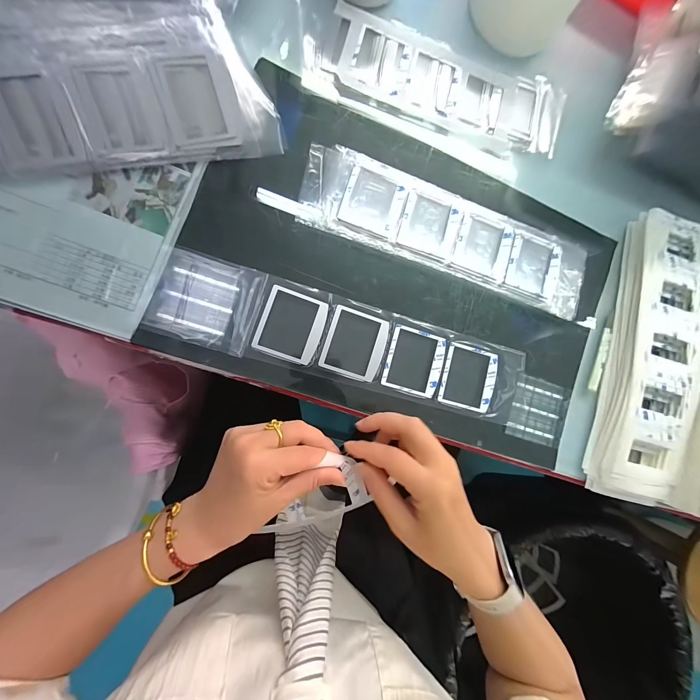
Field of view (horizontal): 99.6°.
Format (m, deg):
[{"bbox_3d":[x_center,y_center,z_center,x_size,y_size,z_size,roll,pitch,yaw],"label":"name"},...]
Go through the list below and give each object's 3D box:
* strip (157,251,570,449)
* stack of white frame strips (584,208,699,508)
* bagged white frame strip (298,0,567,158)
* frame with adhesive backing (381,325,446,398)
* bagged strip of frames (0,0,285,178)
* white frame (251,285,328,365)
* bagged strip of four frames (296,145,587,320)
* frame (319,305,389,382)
[{"bbox_3d":[0.030,0.000,0.310,0.439,0.007,0.087,17,85,-7],"label":"strip"},{"bbox_3d":[0.355,0.005,0.346,0.101,0.028,0.337,14,86,-7],"label":"stack of white frame strips"},{"bbox_3d":[0.100,-0.304,0.332,0.309,0.008,0.100,8,86,-8],"label":"bagged white frame strip"},{"bbox_3d":[0.070,0.012,0.313,0.062,0.004,0.066,16,85,-7],"label":"frame with adhesive backing"},{"bbox_3d":[-0.253,-0.238,0.260,0.345,0.035,0.142,-11,89,-9],"label":"bagged strip of frames"},{"bbox_3d":[-0.058,-0.025,0.296,0.062,0.004,0.067,20,85,-7],"label":"white frame"},{"bbox_3d":[0.113,-0.130,0.328,0.330,0.007,0.086,17,85,-7],"label":"bagged strip of four frames"},{"bbox_3d":[0.007,-0.006,0.305,0.062,0.004,0.066,19,85,-7],"label":"frame"}]

